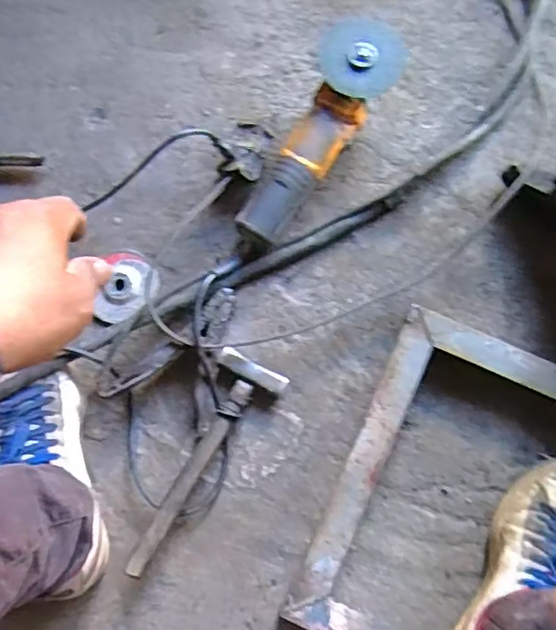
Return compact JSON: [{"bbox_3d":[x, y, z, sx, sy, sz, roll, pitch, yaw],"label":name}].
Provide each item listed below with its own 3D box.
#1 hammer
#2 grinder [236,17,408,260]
[{"bbox_3d":[-0.077,0.166,0.655,0.078,0.045,0.252,25,78,5],"label":"hammer"},{"bbox_3d":[0.046,-0.205,0.712,0.089,0.099,0.300,29,80,7],"label":"grinder"}]

